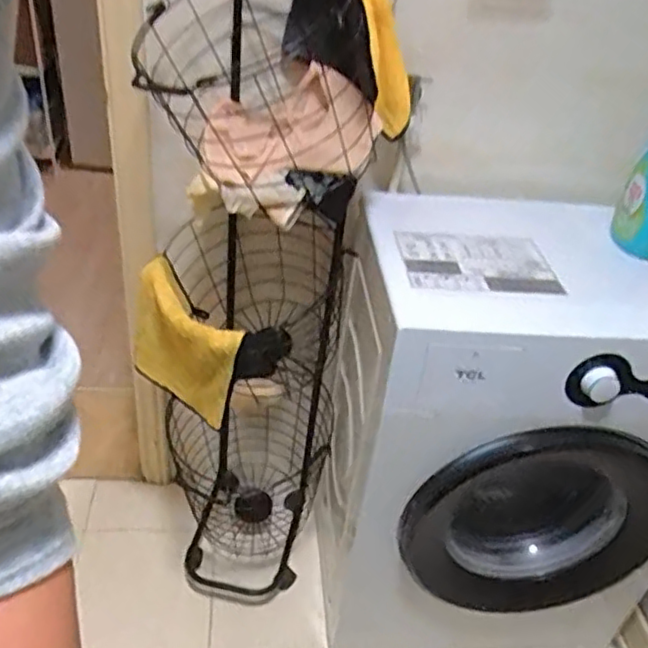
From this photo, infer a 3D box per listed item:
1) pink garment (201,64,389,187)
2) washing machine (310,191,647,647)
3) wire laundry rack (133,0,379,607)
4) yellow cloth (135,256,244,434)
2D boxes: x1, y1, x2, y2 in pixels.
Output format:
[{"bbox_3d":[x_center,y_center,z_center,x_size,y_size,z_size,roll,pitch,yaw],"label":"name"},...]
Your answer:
[{"bbox_3d":[-0.056,-0.321,1.052,0.270,0.127,0.217,3,37,-5],"label":"pink garment"},{"bbox_3d":[0.343,0.217,1.253,0.621,0.790,0.505,0,37,-9],"label":"washing machine"},{"bbox_3d":[-0.156,-0.001,1.229,0.377,1.188,0.340,33,44,30],"label":"wire laundry rack"},{"bbox_3d":[-0.235,0.046,1.105,0.068,0.224,0.249,-25,47,-35],"label":"yellow cloth"}]

